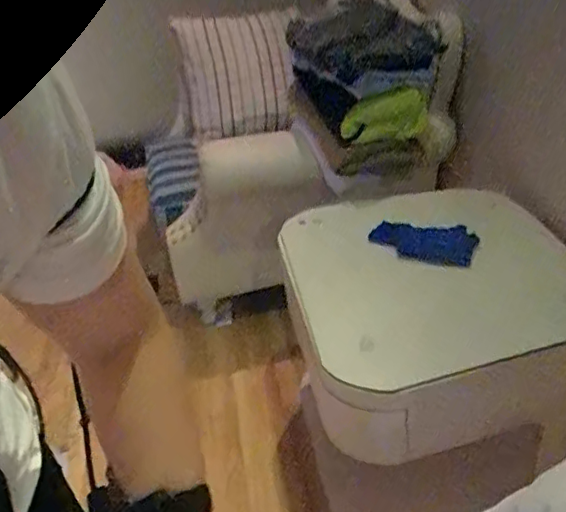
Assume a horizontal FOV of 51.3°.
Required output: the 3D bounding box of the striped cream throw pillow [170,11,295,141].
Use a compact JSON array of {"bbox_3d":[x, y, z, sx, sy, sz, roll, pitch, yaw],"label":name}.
[{"bbox_3d":[-0.128,-0.540,1.768,0.396,0.356,0.120,3,9,29],"label":"striped cream throw pillow"}]

